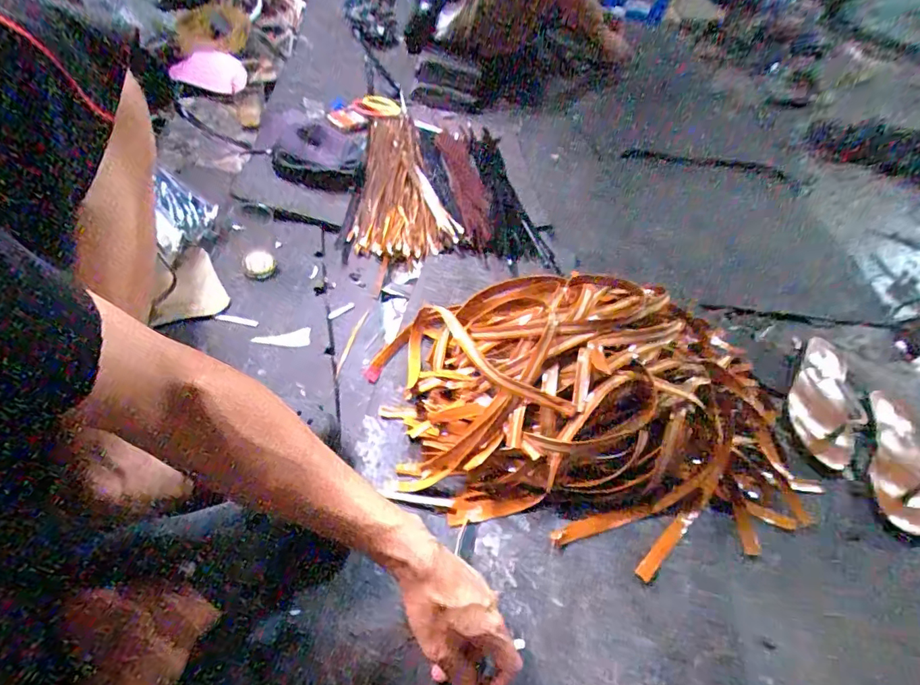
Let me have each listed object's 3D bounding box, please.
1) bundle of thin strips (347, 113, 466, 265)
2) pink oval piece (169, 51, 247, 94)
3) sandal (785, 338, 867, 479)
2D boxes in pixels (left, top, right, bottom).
[{"bbox_3d":[-0.126,-0.352,1.049,0.187,0.030,0.552,-1,46,-9],"label":"bundle of thin strips"},{"bbox_3d":[-0.576,-0.627,1.136,0.198,0.011,0.089,18,88,14],"label":"pink oval piece"},{"bbox_3d":[0.537,0.079,0.725,0.096,0.033,0.252,32,55,17],"label":"sandal"}]

